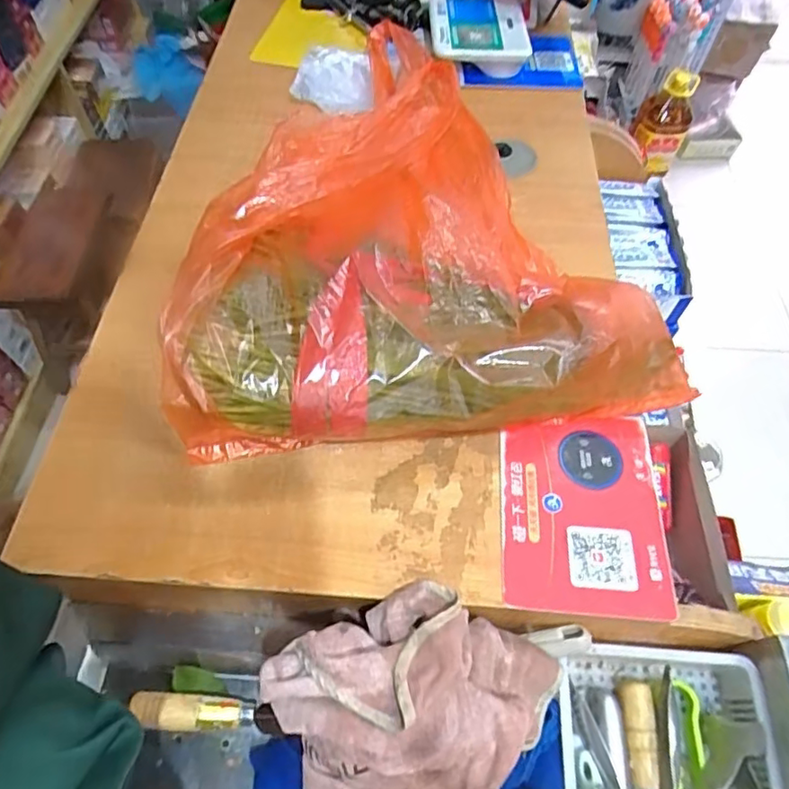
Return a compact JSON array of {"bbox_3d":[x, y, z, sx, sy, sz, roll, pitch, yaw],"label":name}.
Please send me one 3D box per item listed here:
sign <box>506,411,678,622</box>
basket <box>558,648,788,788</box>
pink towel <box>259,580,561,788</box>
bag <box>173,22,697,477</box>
[{"bbox_3d":[0.142,0.085,0.431,0.117,0.006,0.153,4,59,1],"label":"sign"},{"bbox_3d":[0.195,0.307,0.392,0.152,0.056,0.232,3,59,1],"label":"basket"},{"bbox_3d":[0.006,0.203,0.371,0.159,0.083,0.125,-20,62,-13],"label":"pink towel"},{"bbox_3d":[-0.001,-0.167,0.527,0.392,0.108,0.447,-9,60,-7],"label":"bag"}]

